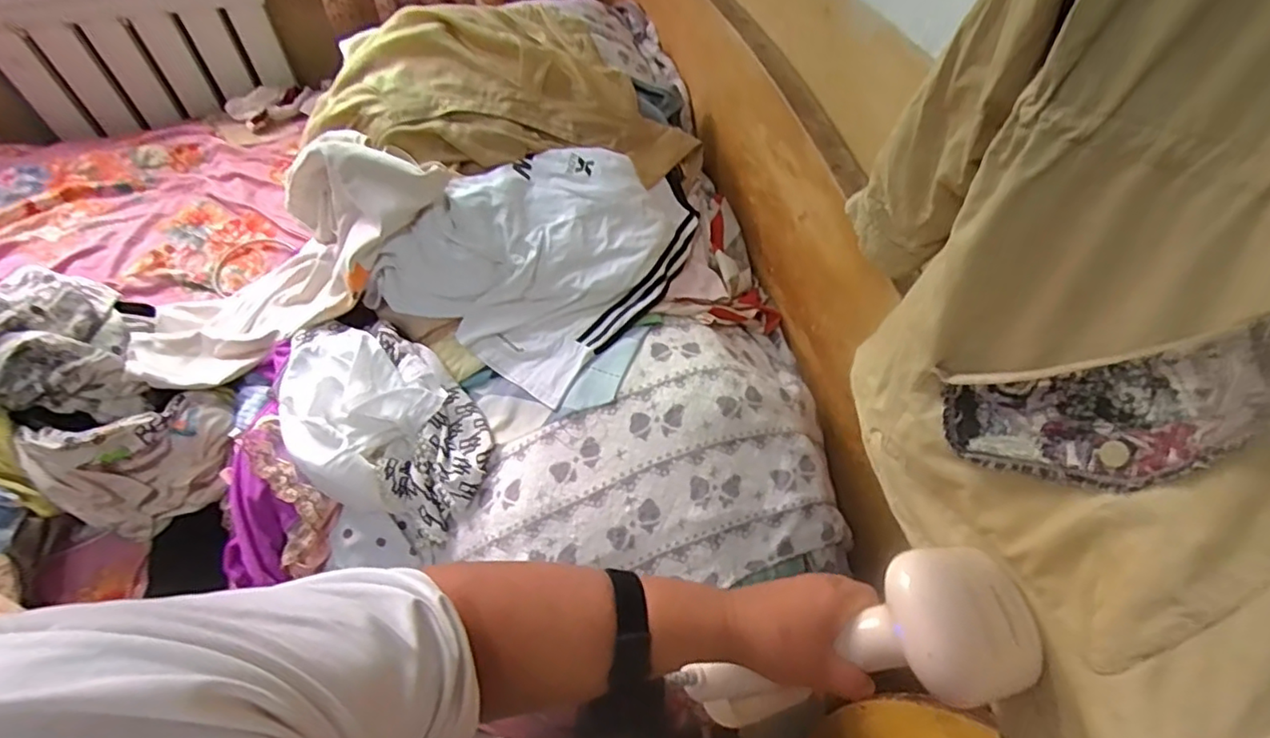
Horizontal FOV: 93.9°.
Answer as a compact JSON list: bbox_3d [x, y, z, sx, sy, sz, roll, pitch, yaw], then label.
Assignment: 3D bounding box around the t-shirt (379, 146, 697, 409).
[{"bbox_3d":[-0.102,-0.187,0.841,0.305,0.119,0.425,37,62,19],"label":"t-shirt"}]

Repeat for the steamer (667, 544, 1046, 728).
[{"bbox_3d":[0.155,0.211,0.431,0.246,0.095,0.093,-33,56,23],"label":"steamer"}]

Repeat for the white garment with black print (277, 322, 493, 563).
[{"bbox_3d":[-0.345,0.081,0.813,0.325,0.153,0.222,32,60,16],"label":"white garment with black print"}]

